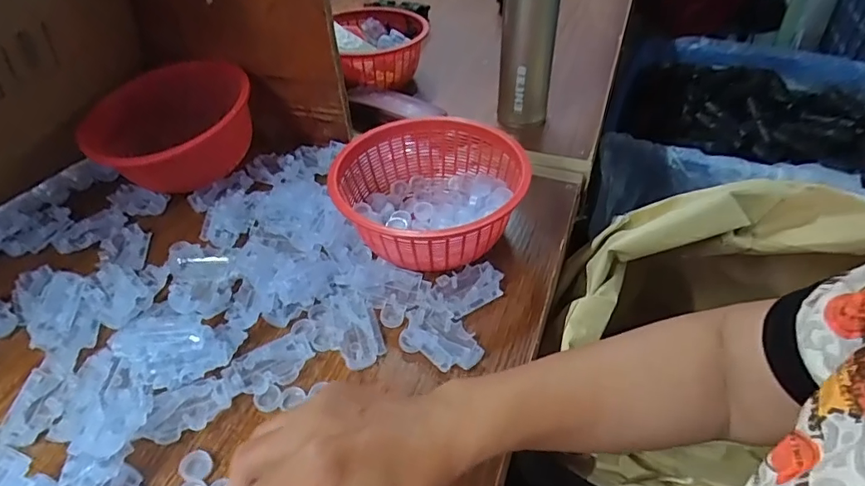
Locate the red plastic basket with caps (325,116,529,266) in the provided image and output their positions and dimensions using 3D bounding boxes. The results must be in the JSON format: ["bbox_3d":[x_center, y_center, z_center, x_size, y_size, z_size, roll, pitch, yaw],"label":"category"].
[{"bbox_3d":[-0.002,-0.051,0.507,0.179,0.072,0.192,-1,43,1],"label":"red plastic basket with caps"}]

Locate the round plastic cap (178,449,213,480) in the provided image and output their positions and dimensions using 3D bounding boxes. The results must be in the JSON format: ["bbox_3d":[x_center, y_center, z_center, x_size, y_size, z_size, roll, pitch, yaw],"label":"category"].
[{"bbox_3d":[-0.166,0.156,0.363,0.021,0.006,0.020,-1,43,1],"label":"round plastic cap"}]

